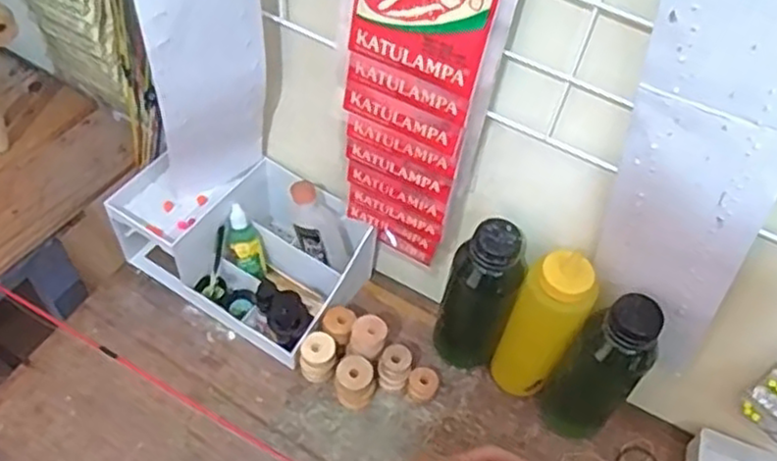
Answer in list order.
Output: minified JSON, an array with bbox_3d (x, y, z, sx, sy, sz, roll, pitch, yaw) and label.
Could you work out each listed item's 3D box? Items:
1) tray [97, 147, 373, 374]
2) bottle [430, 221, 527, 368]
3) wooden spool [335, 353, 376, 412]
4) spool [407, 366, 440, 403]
[{"bbox_3d":[-0.144,0.008,0.730,0.230,0.121,0.150,29,56,16],"label":"tray"},{"bbox_3d":[0.080,0.071,0.652,0.057,0.194,0.052,2,53,-3],"label":"bottle"},{"bbox_3d":[-0.032,0.149,0.672,0.037,0.057,0.037,2,53,-3],"label":"wooden spool"},{"bbox_3d":[0.035,0.152,0.692,0.028,0.028,0.030,2,53,-3],"label":"spool"}]

